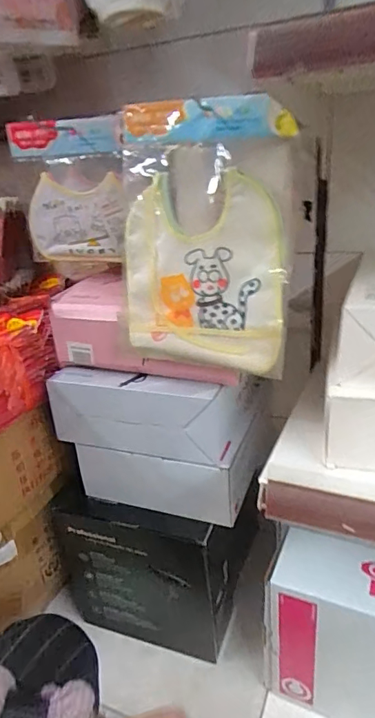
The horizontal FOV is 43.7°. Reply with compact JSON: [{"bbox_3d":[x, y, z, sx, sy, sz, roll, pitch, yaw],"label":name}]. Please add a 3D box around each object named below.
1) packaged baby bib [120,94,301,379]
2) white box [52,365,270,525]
[{"bbox_3d":[0.012,-0.140,0.527,0.209,0.286,0.042,6,8,20],"label":"packaged baby bib"},{"bbox_3d":[-0.040,0.098,0.685,0.268,0.188,0.165,4,26,19],"label":"white box"}]

